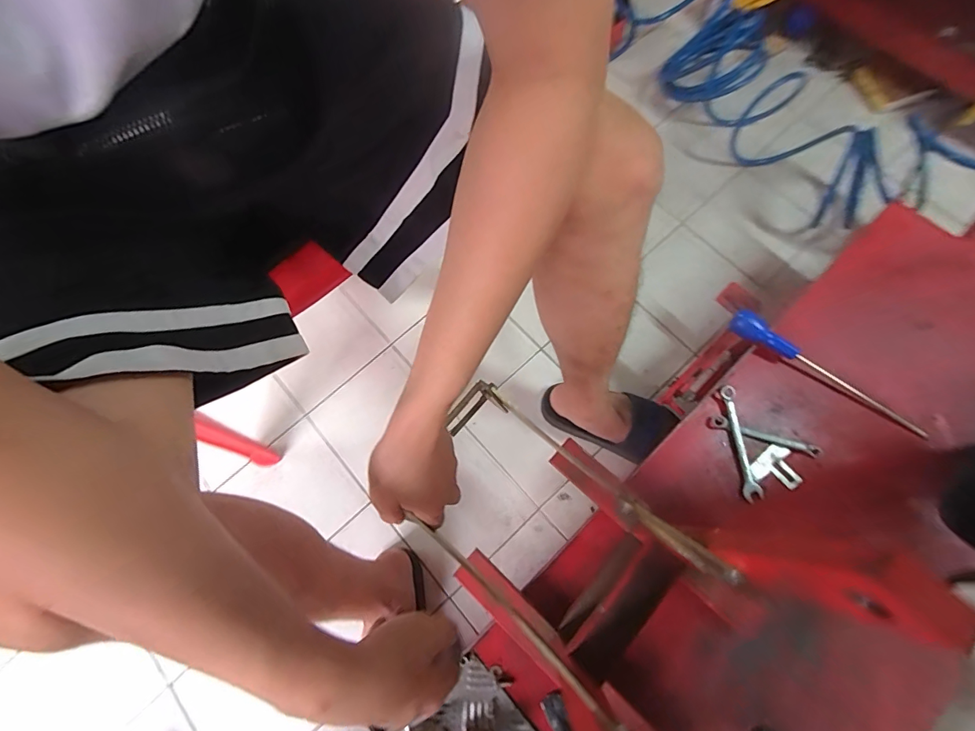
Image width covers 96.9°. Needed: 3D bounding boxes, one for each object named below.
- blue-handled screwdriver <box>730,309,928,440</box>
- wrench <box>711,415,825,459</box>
[{"bbox_3d":[0.450,0.012,0.578,0.266,0.033,0.030,38,78,12],"label":"blue-handled screwdriver"},{"bbox_3d":[0.367,0.093,0.570,0.132,0.006,0.018,17,73,8],"label":"wrench"}]

